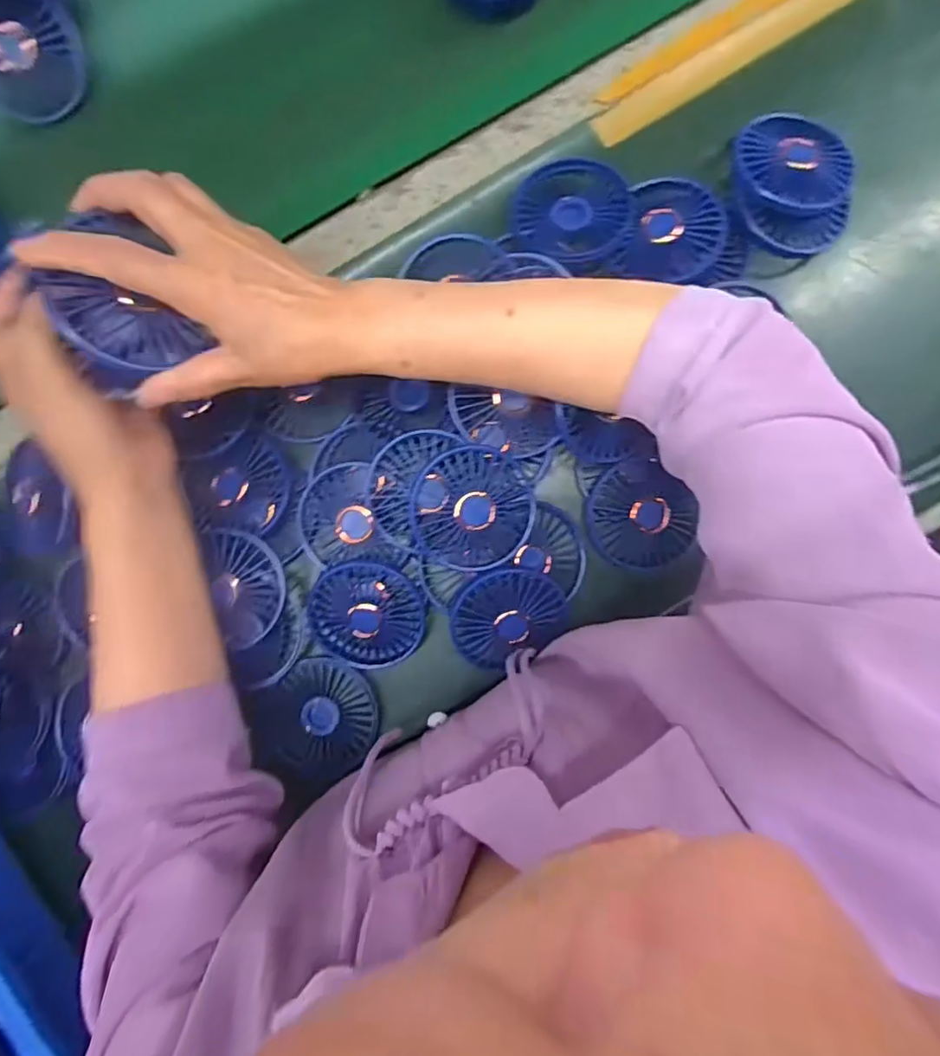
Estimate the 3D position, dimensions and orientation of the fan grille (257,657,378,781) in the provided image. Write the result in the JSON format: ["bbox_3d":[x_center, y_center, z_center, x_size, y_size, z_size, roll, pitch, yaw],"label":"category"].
[{"bbox_3d":[-0.121,0.146,0.475,0.092,0.037,0.097,0,89,2],"label":"fan grille"}]

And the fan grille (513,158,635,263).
[{"bbox_3d":[0.077,-0.237,0.442,0.085,0.011,0.079,0,89,2],"label":"fan grille"}]

